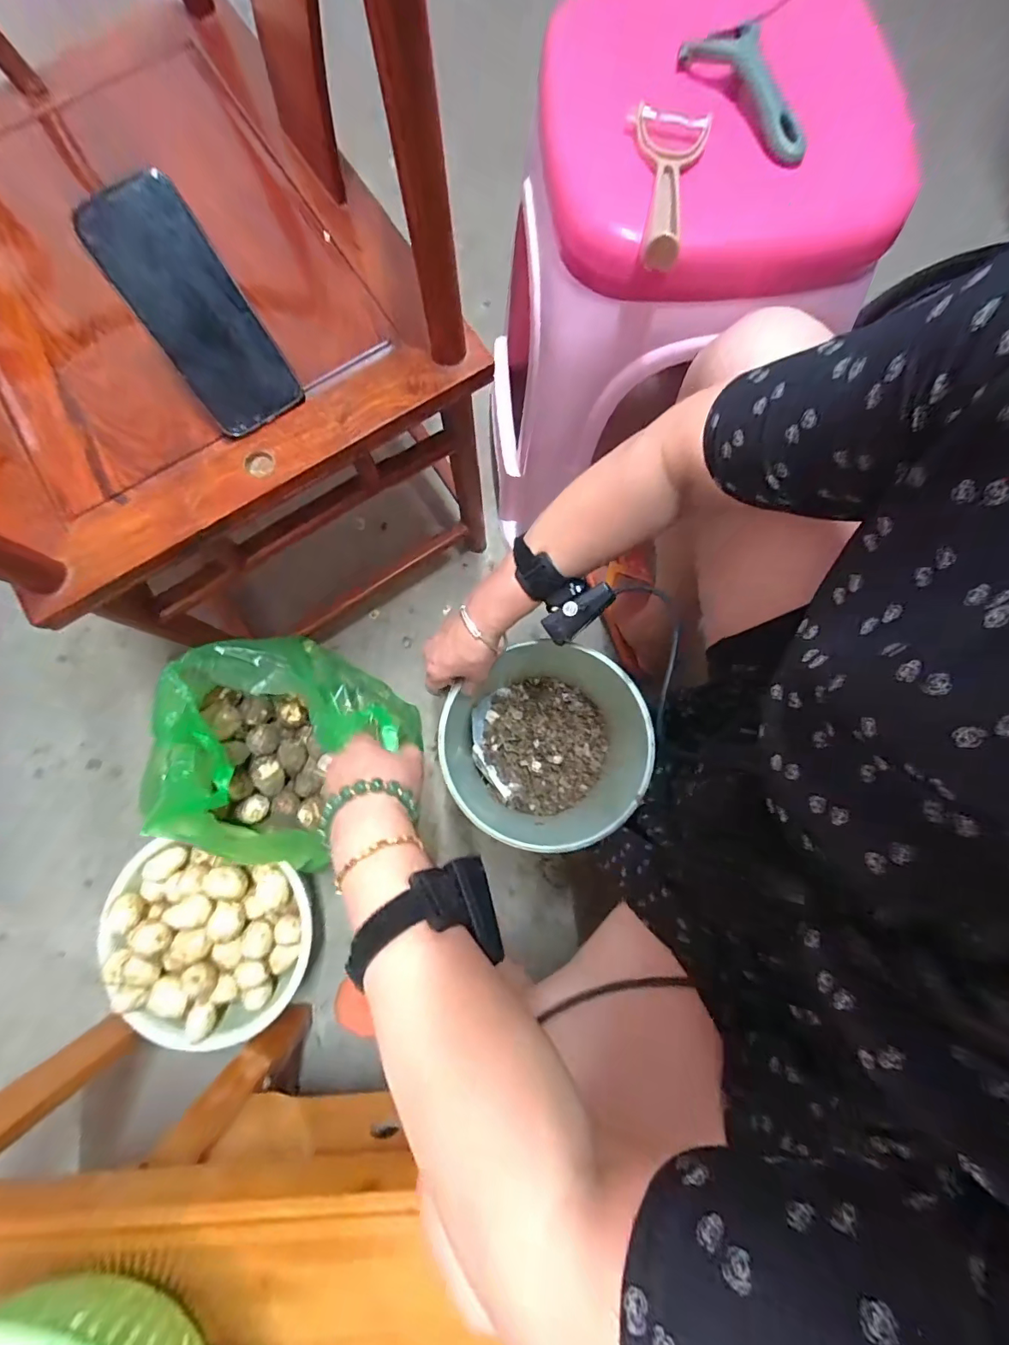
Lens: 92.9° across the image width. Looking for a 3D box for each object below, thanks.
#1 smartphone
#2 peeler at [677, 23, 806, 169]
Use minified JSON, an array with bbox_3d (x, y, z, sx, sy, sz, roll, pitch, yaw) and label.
[{"bbox_3d":[-0.238,-0.277,0.375,0.076,0.016,0.157,-35,123,-6],"label":"smartphone"},{"bbox_3d":[0.189,-0.453,0.374,0.048,0.026,0.120,-23,81,-5],"label":"peeler"}]

